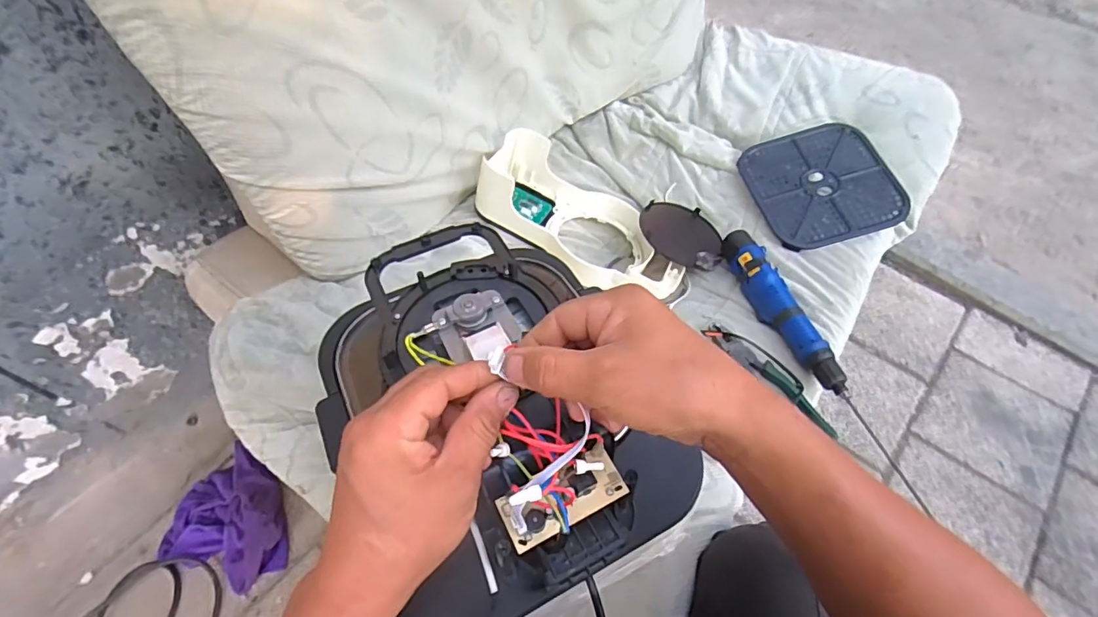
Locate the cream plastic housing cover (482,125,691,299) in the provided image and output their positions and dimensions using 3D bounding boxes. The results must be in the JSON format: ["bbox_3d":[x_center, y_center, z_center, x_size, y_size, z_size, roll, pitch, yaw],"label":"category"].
[{"bbox_3d":[0.057,-0.145,0.772,0.321,0.105,0.180,31,61,20],"label":"cream plastic housing cover"}]

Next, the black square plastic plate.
[{"bbox_3d":[0.433,-0.202,0.825,0.201,0.011,0.210,-18,65,5],"label":"black square plastic plate"}]

